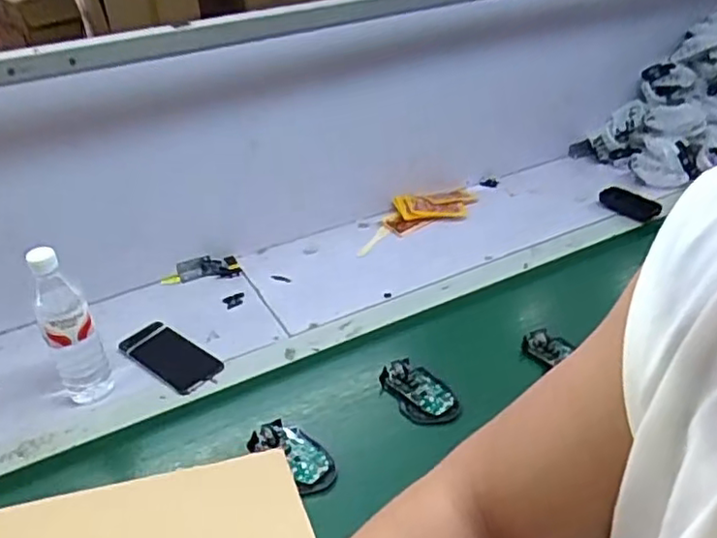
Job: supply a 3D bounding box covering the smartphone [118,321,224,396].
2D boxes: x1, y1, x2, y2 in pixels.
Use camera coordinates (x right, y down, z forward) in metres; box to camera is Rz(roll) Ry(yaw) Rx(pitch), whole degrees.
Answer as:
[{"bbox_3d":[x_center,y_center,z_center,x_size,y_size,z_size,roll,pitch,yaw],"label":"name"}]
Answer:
[{"bbox_3d":[-0.268,0.122,0.915,0.162,0.011,0.079,25,44,33],"label":"smartphone"}]

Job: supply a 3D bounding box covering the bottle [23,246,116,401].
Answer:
[{"bbox_3d":[-0.365,0.076,0.808,0.061,0.221,0.054,-21,40,-24],"label":"bottle"}]

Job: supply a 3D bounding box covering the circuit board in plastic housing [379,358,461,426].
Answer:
[{"bbox_3d":[0.080,0.161,0.847,0.068,0.030,0.110,-25,42,-29],"label":"circuit board in plastic housing"}]

